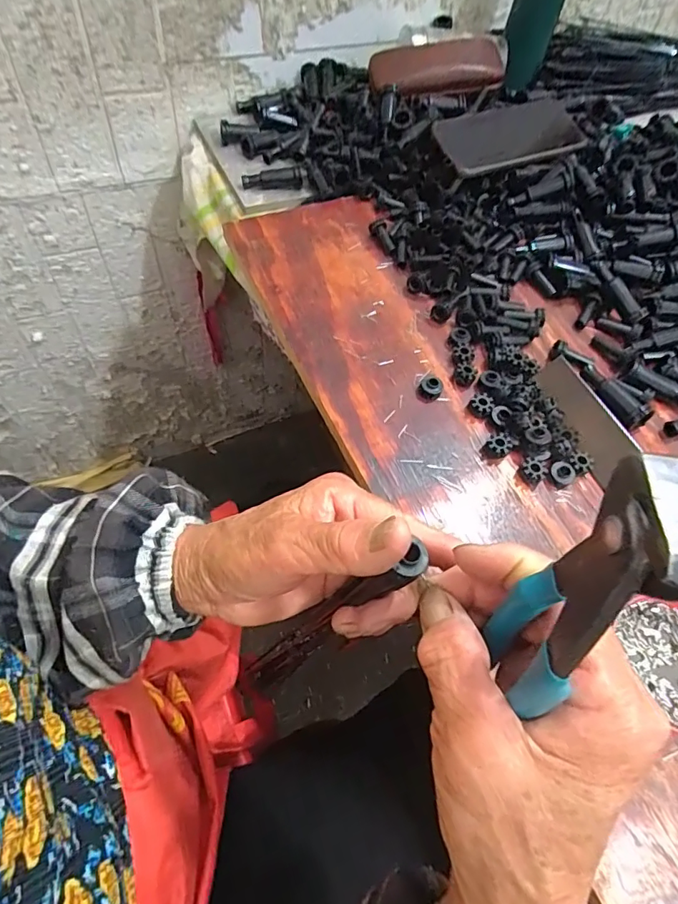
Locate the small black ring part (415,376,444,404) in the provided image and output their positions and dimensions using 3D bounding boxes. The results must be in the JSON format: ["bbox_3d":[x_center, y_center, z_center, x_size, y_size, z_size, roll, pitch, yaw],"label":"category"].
[{"bbox_3d":[0.075,-0.052,0.404,0.020,0.013,0.020,3,59,-4],"label":"small black ring part"}]

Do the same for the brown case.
[{"bbox_3d":[0.118,-0.446,0.569,0.166,0.034,0.049,-10,61,-12],"label":"brown case"}]

